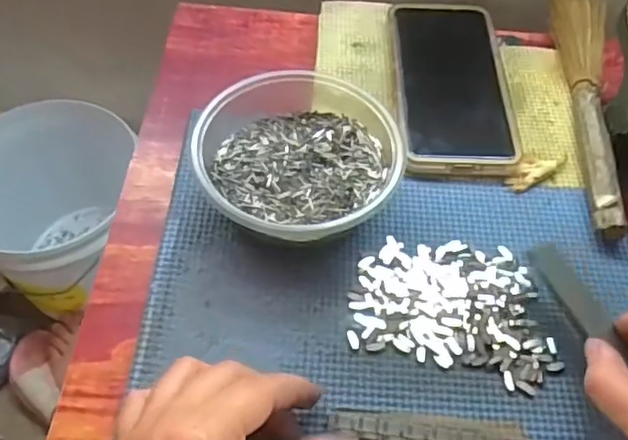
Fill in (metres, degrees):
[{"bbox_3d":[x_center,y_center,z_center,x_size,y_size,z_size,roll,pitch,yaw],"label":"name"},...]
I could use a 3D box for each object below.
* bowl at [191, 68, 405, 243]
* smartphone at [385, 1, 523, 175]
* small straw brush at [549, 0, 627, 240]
[{"bbox_3d":[-0.008,-0.032,0.356,0.112,0.054,0.117,39,62,20],"label":"bowl"},{"bbox_3d":[0.093,-0.096,0.422,0.073,0.009,0.156,2,56,-3],"label":"smartphone"},{"bbox_3d":[0.185,-0.085,0.415,0.037,0.021,0.224,10,56,3],"label":"small straw brush"}]

